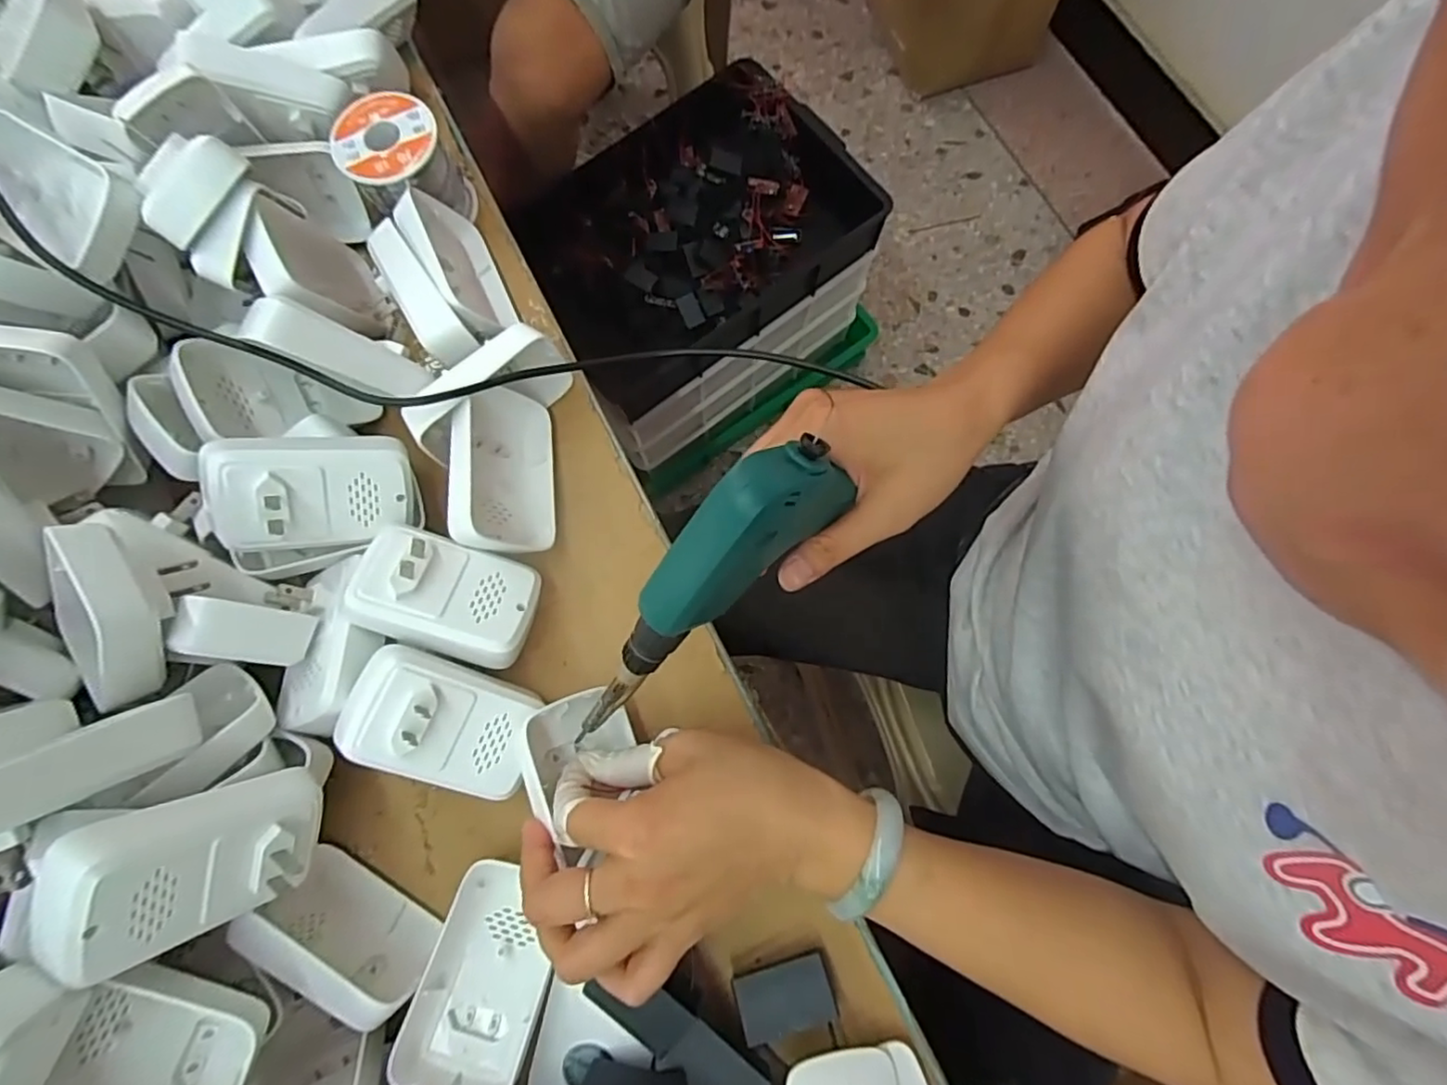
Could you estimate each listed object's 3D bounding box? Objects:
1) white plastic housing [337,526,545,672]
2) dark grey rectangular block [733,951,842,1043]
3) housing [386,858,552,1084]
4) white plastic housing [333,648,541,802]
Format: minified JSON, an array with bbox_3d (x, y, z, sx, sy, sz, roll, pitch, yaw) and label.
[{"bbox_3d":[-0.147,0.029,0.340,0.091,0.032,0.059,26,62,-15],"label":"white plastic housing"},{"bbox_3d":[0.031,0.227,0.315,0.047,0.013,0.029,-9,55,-9],"label":"dark grey rectangular block"},{"bbox_3d":[-0.118,0.217,0.314,0.061,0.027,0.094,15,59,4],"label":"housing"},{"bbox_3d":[-0.138,0.094,0.319,0.092,0.021,0.058,26,69,-23],"label":"white plastic housing"}]

